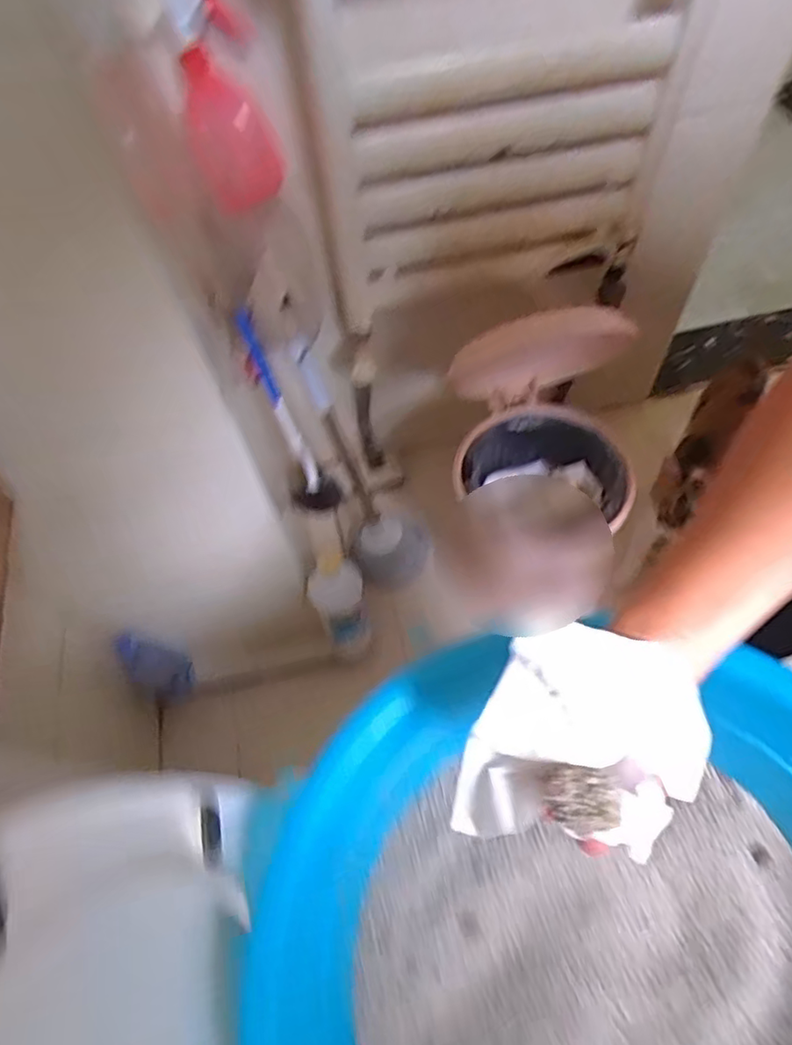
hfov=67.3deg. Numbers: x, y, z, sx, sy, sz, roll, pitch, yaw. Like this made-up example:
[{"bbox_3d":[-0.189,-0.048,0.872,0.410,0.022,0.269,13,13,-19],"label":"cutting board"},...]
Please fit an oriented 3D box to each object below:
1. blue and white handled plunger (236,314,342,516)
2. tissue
[{"bbox_3d":[-0.133,-0.123,0.792,0.073,0.327,0.063,-18,59,-7],"label":"blue and white handled plunger"},{"bbox_3d":[0.108,0.130,0.345,0.116,0.061,0.124,22,63,16],"label":"tissue"}]

